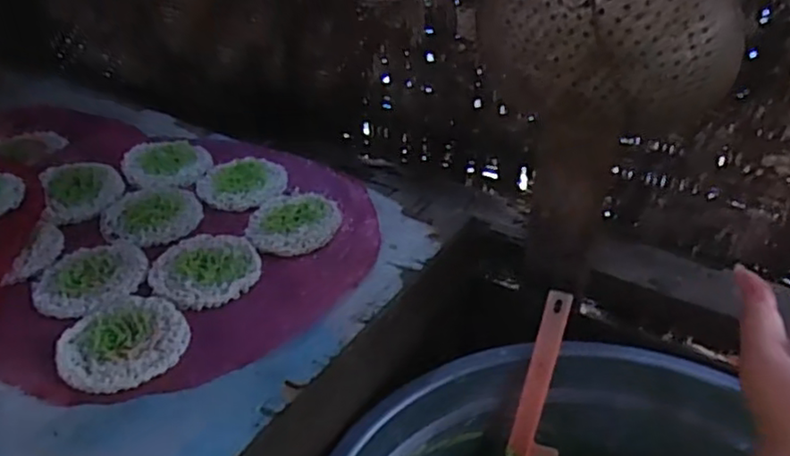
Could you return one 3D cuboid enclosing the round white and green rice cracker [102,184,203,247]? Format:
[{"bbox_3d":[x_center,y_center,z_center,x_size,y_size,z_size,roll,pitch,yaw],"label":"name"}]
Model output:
[{"bbox_3d":[-0.206,-0.011,0.565,0.079,0.004,0.084,3,37,-2],"label":"round white and green rice cracker"}]

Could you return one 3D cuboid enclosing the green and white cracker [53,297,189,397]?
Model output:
[{"bbox_3d":[-0.180,0.074,0.444,0.079,0.005,0.077,0,35,0],"label":"green and white cracker"}]

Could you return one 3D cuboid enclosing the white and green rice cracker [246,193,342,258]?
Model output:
[{"bbox_3d":[-0.083,-0.005,0.550,0.071,0.006,0.080,8,36,12],"label":"white and green rice cracker"}]

